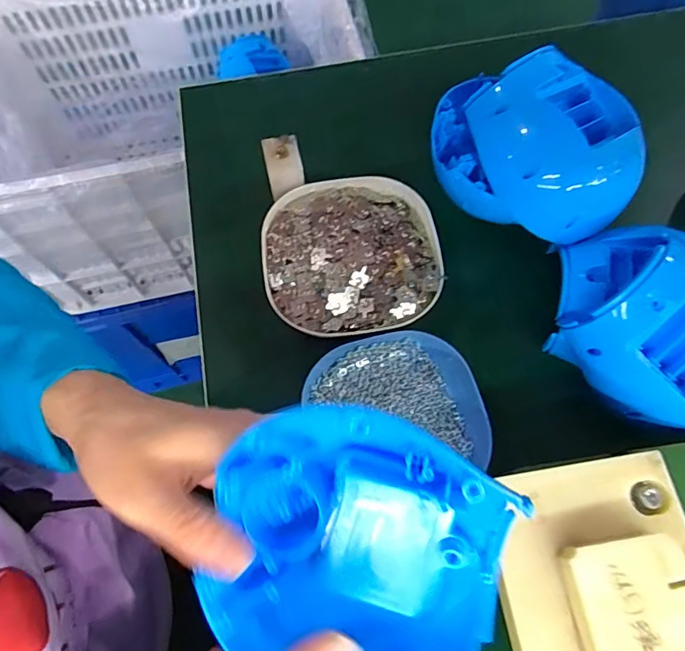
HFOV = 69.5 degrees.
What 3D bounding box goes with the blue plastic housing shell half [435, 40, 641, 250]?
[{"bbox_3d":[0.148,-0.142,0.395,0.156,0.076,0.127,15,104,4],"label":"blue plastic housing shell half"}]

